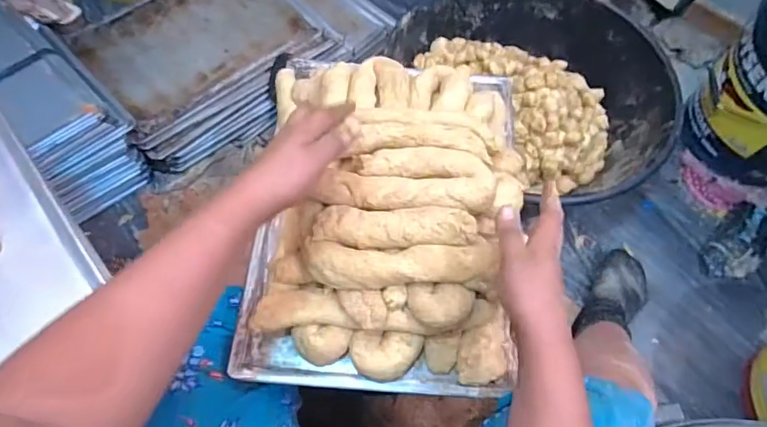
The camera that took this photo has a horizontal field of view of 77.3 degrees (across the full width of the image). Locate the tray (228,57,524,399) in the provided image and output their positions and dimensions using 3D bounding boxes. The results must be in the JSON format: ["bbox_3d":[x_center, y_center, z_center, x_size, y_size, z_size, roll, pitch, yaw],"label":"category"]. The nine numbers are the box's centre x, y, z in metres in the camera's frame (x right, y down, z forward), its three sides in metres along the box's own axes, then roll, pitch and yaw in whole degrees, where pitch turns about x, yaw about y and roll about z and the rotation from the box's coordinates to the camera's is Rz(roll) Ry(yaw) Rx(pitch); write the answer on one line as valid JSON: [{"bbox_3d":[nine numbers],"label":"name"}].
[{"bbox_3d":[0.010,-0.015,0.559,0.315,0.109,0.397,4,63,-1],"label":"tray"}]

